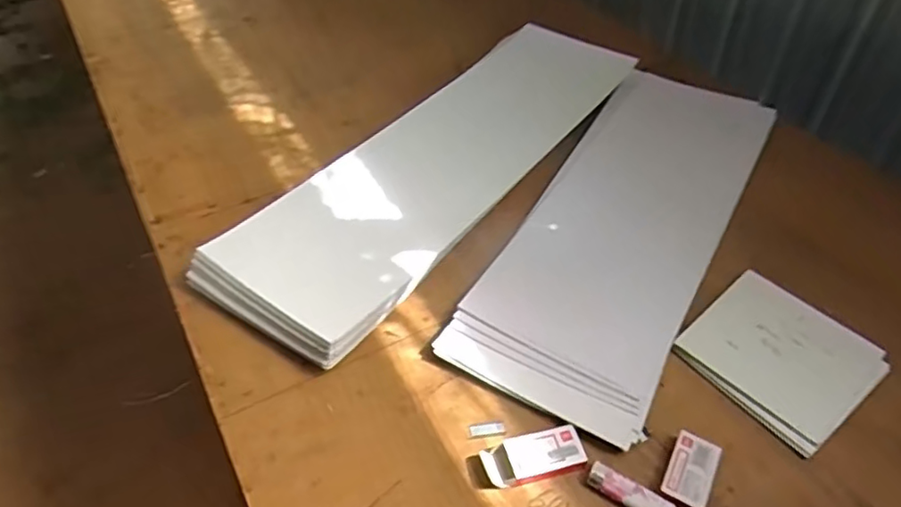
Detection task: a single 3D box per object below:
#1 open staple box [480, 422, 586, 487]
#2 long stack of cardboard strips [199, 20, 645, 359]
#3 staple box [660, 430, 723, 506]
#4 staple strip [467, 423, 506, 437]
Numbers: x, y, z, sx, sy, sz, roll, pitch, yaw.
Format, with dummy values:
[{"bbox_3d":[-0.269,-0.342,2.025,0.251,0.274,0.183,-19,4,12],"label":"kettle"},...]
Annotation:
[{"bbox_3d":[0.076,0.183,0.553,0.089,0.015,0.041,-13,47,-12],"label":"open staple box"},{"bbox_3d":[-0.010,-0.127,0.801,0.204,0.047,0.639,28,52,25],"label":"long stack of cardboard strips"},{"bbox_3d":[0.215,0.195,0.548,0.040,0.013,0.067,22,50,21],"label":"staple box"},{"bbox_3d":[0.034,0.168,0.580,0.034,0.004,0.012,-4,46,-3],"label":"staple strip"}]

